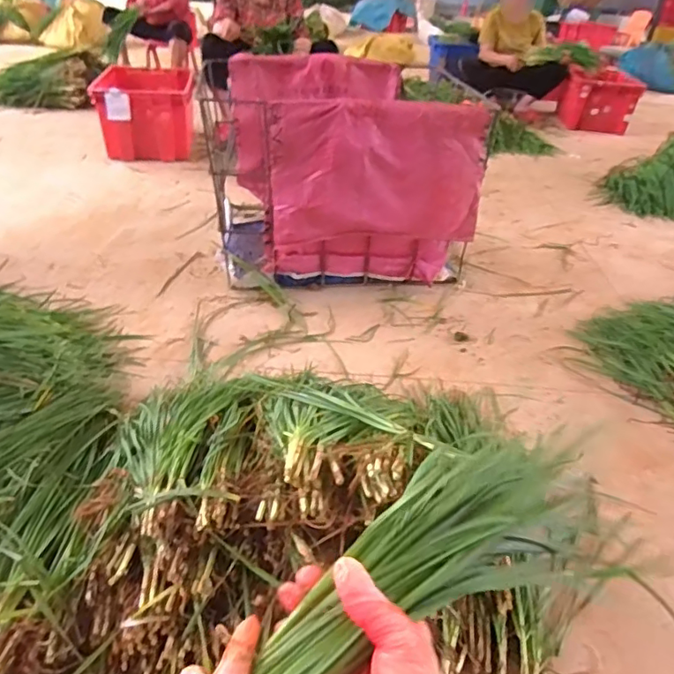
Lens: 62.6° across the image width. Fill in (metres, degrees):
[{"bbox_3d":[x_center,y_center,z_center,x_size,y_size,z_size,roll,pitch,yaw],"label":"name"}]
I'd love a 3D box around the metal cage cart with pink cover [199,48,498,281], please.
[{"bbox_3d":[0.021,-0.524,1.746,0.713,0.533,0.610,0,36,-6],"label":"metal cage cart with pink cover"}]

